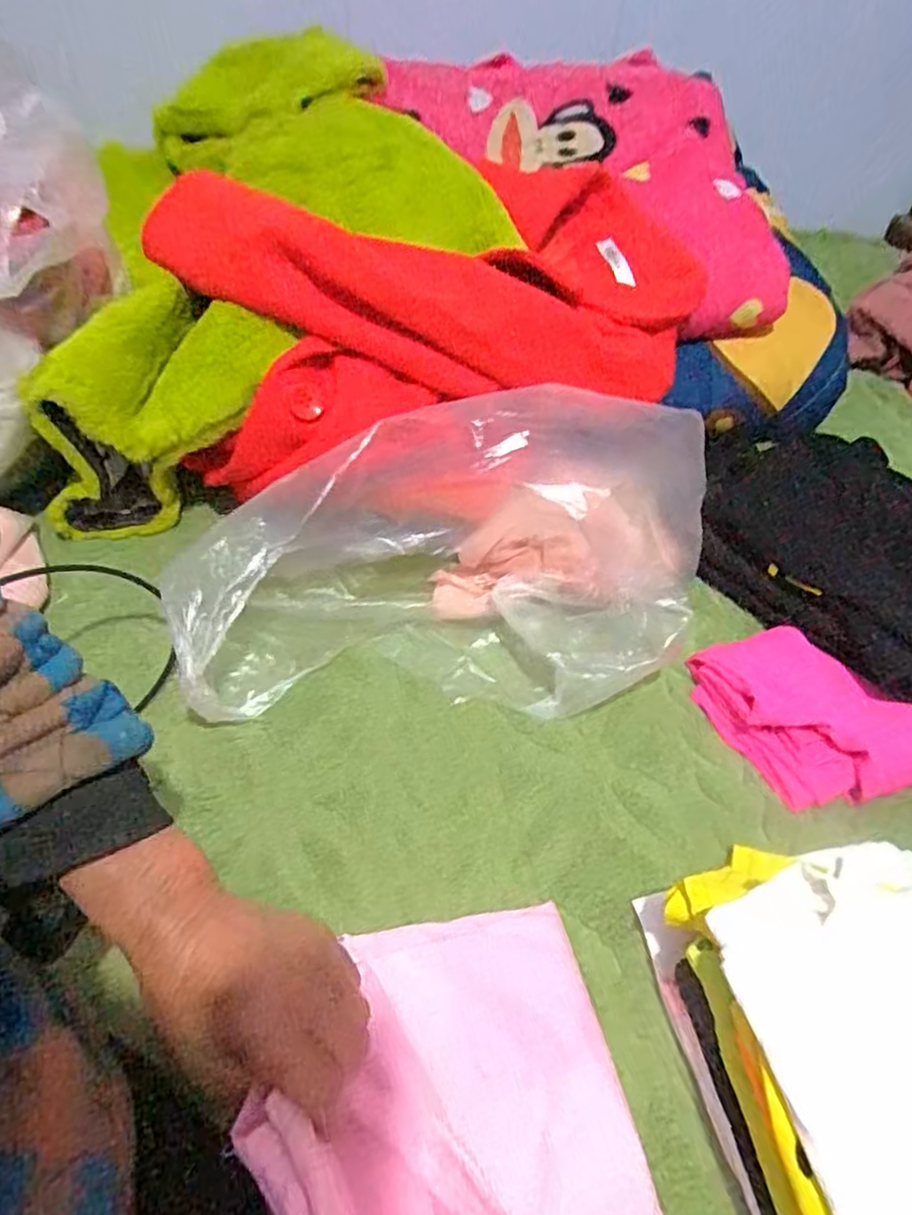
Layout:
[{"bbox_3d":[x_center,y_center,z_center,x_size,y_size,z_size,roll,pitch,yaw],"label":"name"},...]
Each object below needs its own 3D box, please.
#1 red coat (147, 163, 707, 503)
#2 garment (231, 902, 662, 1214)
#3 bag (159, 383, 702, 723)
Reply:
[{"bbox_3d":[-0.023,-0.269,0.641,0.510,0.171,0.267,-3,51,-8],"label":"red coat"},{"bbox_3d":[0.011,0.273,0.312,0.180,0.098,0.261,-8,51,-11],"label":"garment"},{"bbox_3d":[0.009,-0.033,0.530,0.430,0.170,0.185,-5,51,-9],"label":"bag"}]

